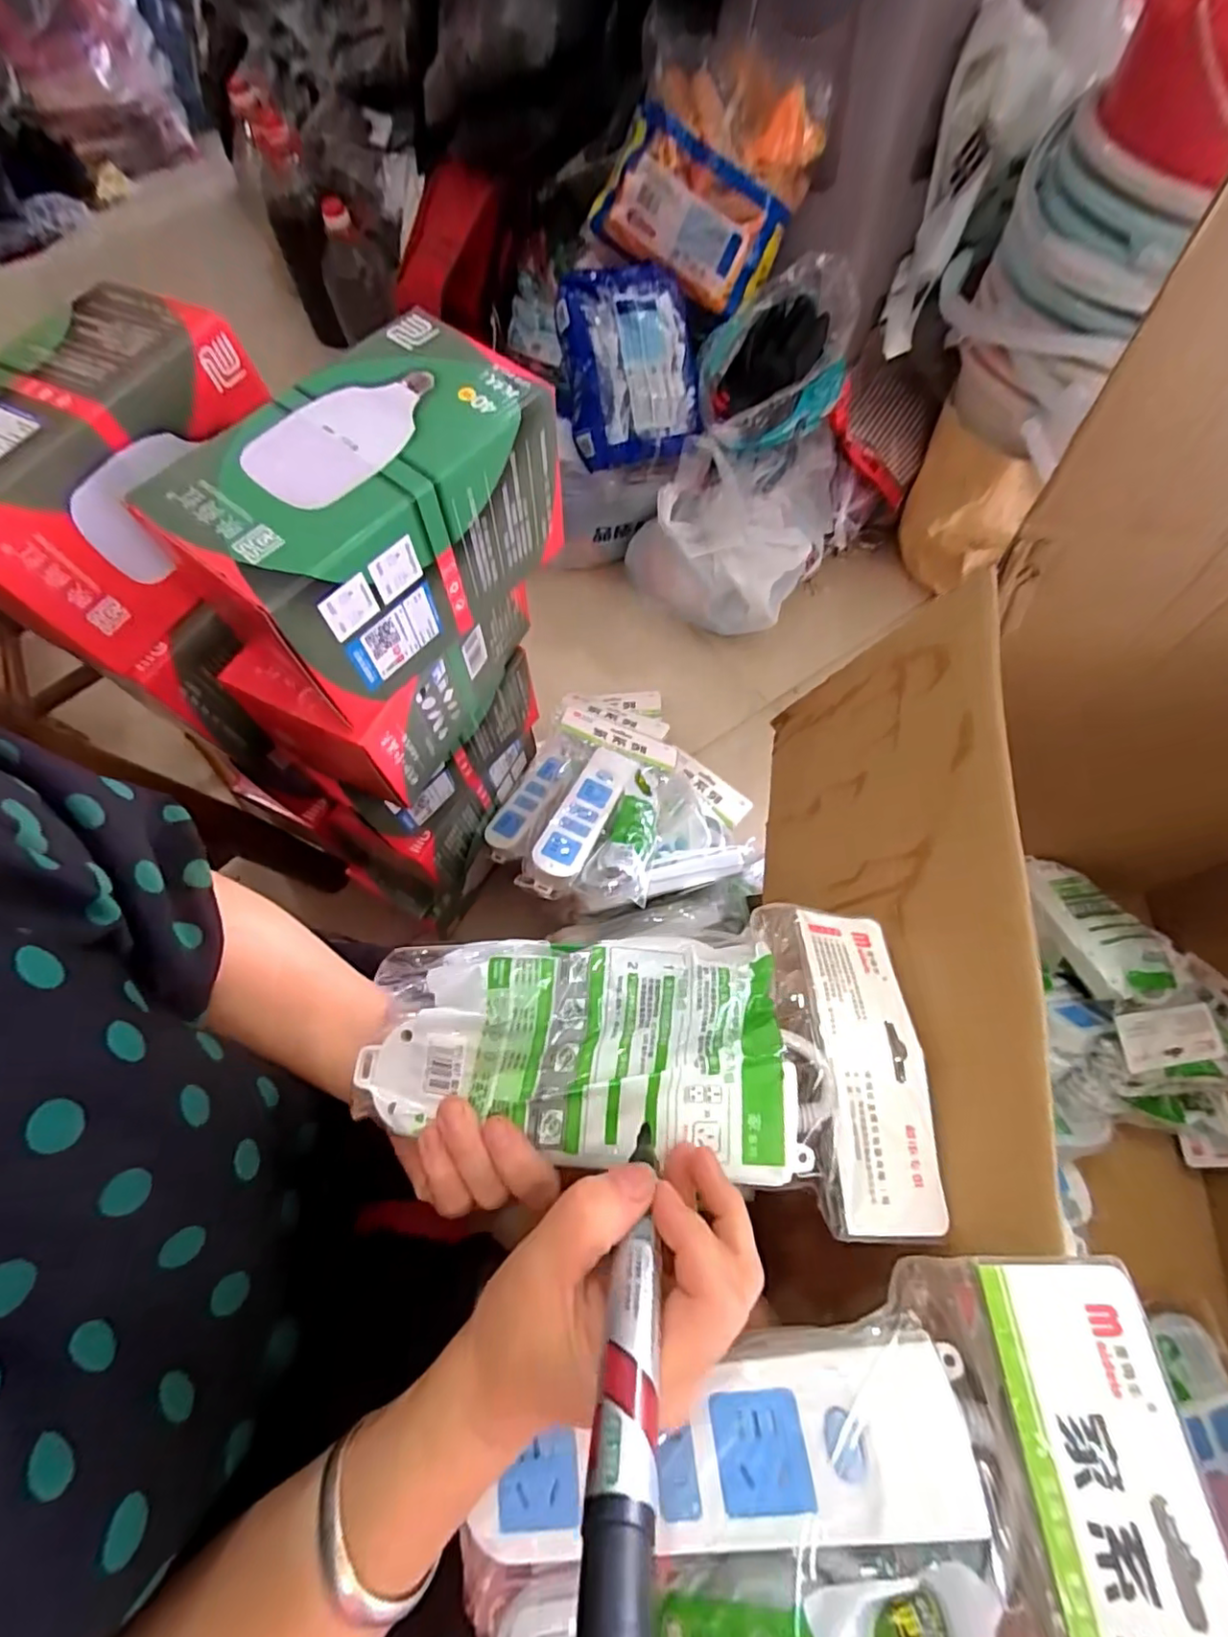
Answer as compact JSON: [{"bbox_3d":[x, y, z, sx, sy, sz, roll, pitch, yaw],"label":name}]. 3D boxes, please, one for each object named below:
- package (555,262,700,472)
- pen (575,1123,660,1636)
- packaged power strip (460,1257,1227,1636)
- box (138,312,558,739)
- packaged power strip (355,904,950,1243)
[{"bbox_3d":[0.025,-0.630,0.843,0.177,0.231,0.072,-12,24,-12],"label":"package"},{"bbox_3d":[0.005,0.162,0.188,0.017,0.011,0.149,3,21,5],"label":"pen"},{"bbox_3d":[0.072,0.252,0.218,0.251,0.048,0.148,-3,65,2],"label":"packaged power strip"},{"bbox_3d":[-0.145,-0.189,0.390,0.119,0.125,0.216,38,73,18],"label":"box"},{"bbox_3d":[0.021,0.107,0.292,0.266,0.038,0.144,6,65,-6],"label":"packaged power strip"}]

